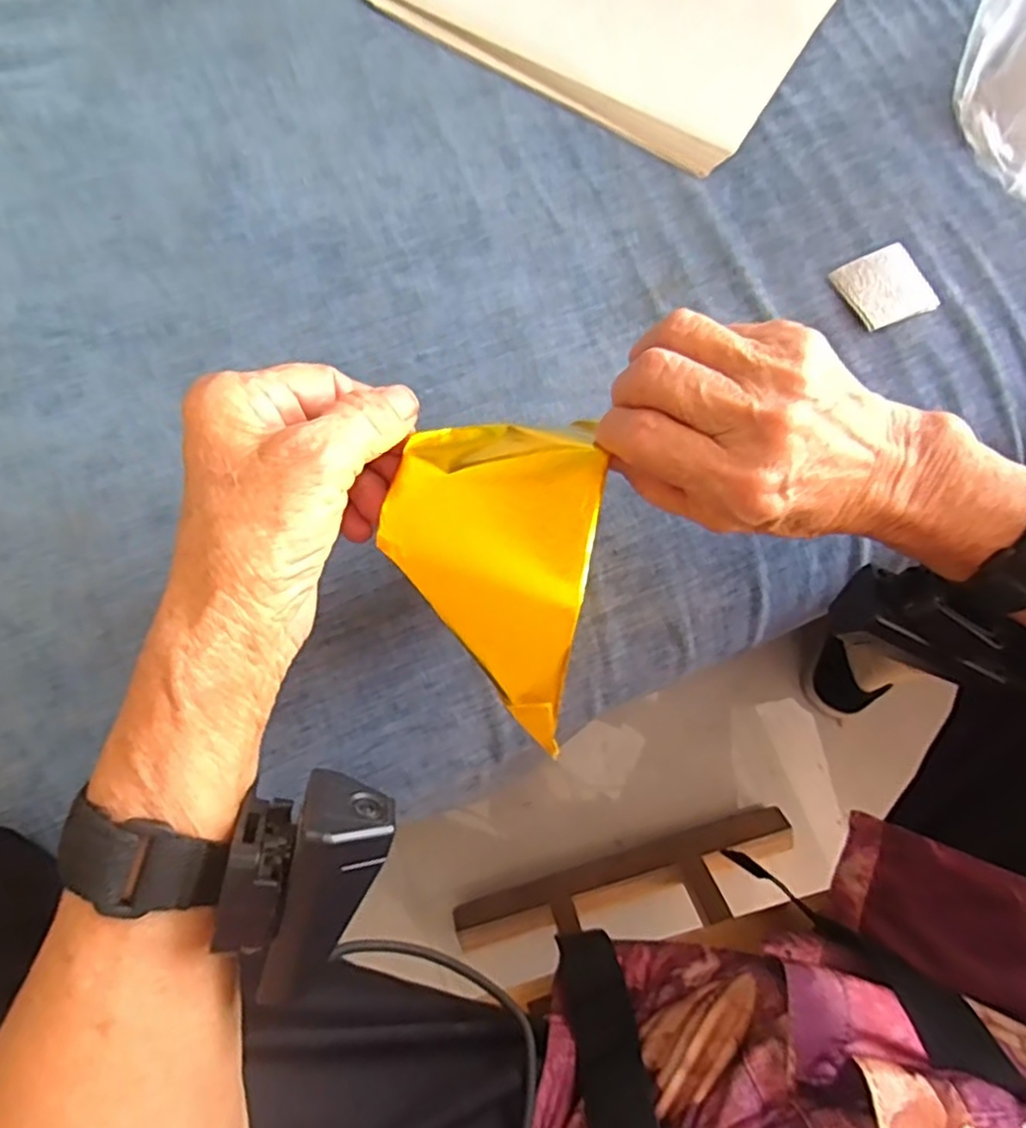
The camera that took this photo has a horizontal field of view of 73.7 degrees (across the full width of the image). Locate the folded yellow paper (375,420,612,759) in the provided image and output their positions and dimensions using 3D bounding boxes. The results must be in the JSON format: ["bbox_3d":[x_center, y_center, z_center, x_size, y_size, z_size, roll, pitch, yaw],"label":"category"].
[{"bbox_3d":[-0.010,-0.003,0.259,0.077,0.022,0.119,11,76,2],"label":"folded yellow paper"}]

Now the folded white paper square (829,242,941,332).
[{"bbox_3d":[0.204,-0.151,0.372,0.046,0.007,0.043,-23,78,-6],"label":"folded white paper square"}]

